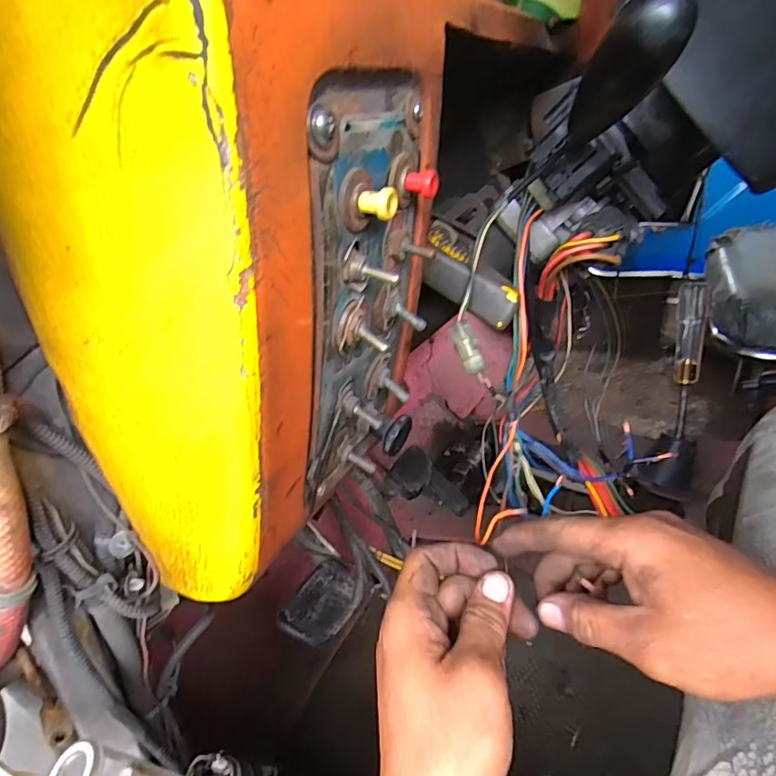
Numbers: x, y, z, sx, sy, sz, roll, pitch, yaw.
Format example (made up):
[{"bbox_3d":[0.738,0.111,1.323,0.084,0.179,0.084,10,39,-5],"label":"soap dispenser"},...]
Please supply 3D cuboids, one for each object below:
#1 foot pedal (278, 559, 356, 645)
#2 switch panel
[{"bbox_3d":[-0.068,0.224,0.538,0.055,0.022,0.097,30,31,7],"label":"foot pedal"},{"bbox_3d":[-0.007,-0.037,0.273,0.036,0.220,0.104,19,35,23],"label":"switch panel"}]

